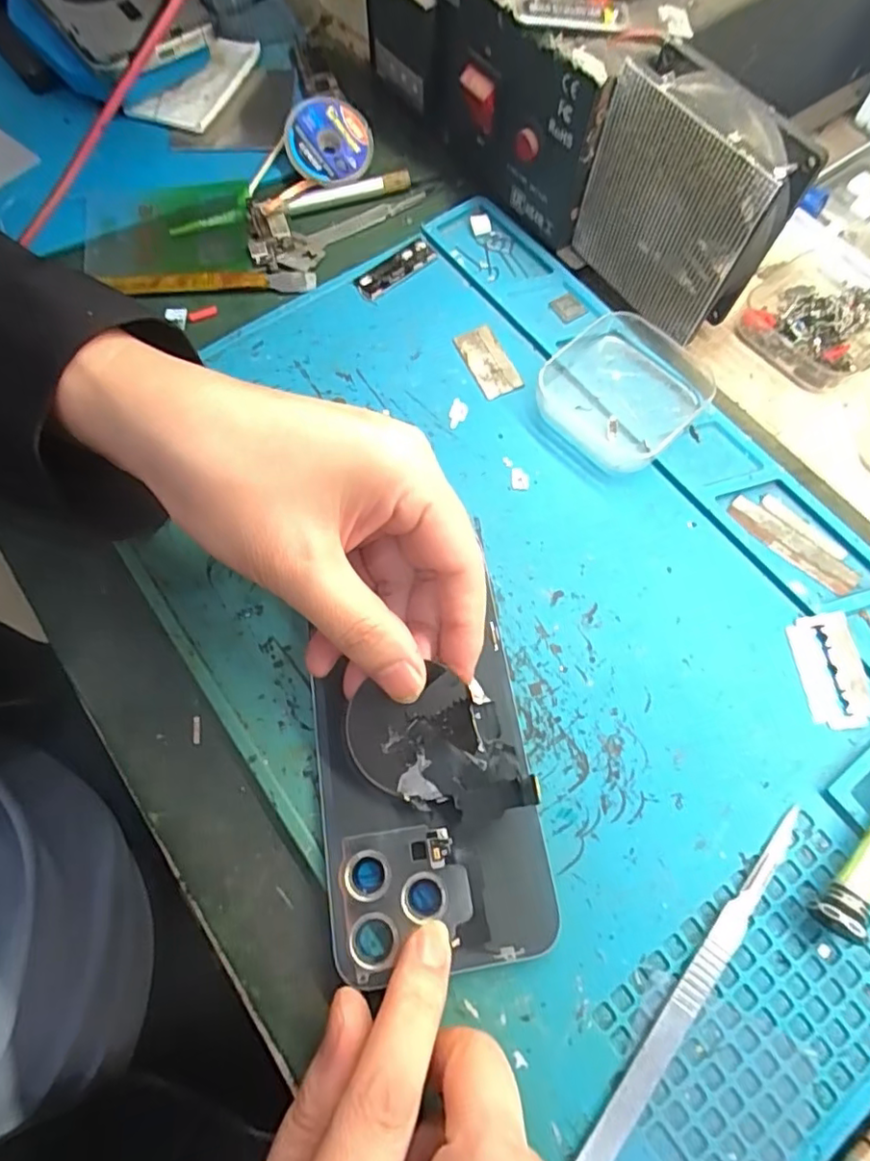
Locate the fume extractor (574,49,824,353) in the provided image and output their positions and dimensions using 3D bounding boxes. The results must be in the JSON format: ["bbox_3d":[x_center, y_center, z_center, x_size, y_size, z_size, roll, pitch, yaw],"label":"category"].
[{"bbox_3d":[0.102,-0.155,0.251,0.029,0.086,0.076,-35,74,-12],"label":"fume extractor"}]

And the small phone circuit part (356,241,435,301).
[{"bbox_3d":[-0.020,-0.155,0.298,0.044,0.004,0.014,-37,74,-12],"label":"small phone circuit part"}]

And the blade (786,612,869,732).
[{"bbox_3d":[0.152,0.035,0.228,0.022,0.004,0.043,-10,73,9],"label":"blade"}]

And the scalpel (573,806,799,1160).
[{"bbox_3d":[0.084,0.132,0.192,0.009,0.005,0.133,39,75,13],"label":"scalpel"}]

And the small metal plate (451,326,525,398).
[{"bbox_3d":[0.025,-0.103,0.280,0.018,0.004,0.039,-24,72,-8],"label":"small metal plate"}]

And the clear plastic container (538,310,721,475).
[{"bbox_3d":[0.086,-0.087,0.266,0.068,0.017,0.061,-43,75,-14],"label":"clear plastic container"}]

